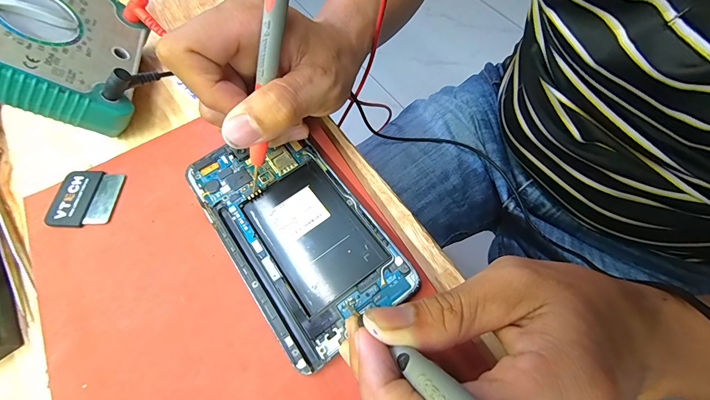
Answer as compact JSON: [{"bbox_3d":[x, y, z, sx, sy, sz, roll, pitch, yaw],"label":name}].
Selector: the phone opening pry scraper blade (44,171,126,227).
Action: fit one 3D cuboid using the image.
[{"bbox_3d":[-0.175,-0.001,0.217,0.041,0.004,0.039,0,64,4],"label":"phone opening pry scraper blade"}]

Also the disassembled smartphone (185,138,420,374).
[{"bbox_3d":[-0.037,0.013,0.195,0.077,0.007,0.141,-34,66,-12],"label":"disassembled smartphone"}]

